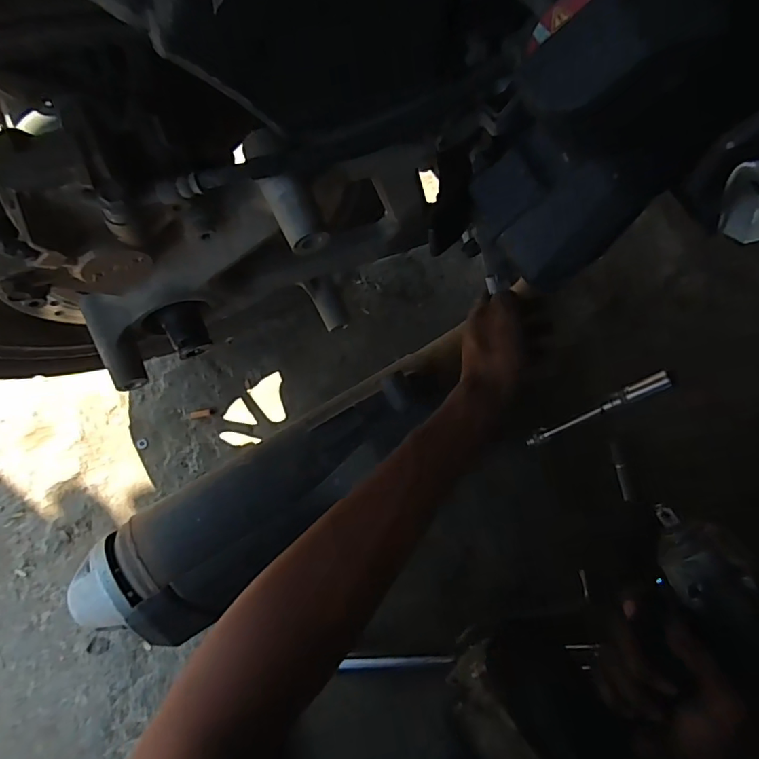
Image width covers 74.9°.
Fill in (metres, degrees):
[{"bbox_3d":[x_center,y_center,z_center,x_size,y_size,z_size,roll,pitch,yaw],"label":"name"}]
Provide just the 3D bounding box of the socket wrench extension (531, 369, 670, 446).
[{"bbox_3d":[0.239,0.037,0.555,0.023,0.174,0.017,-19,76,-42],"label":"socket wrench extension"}]

